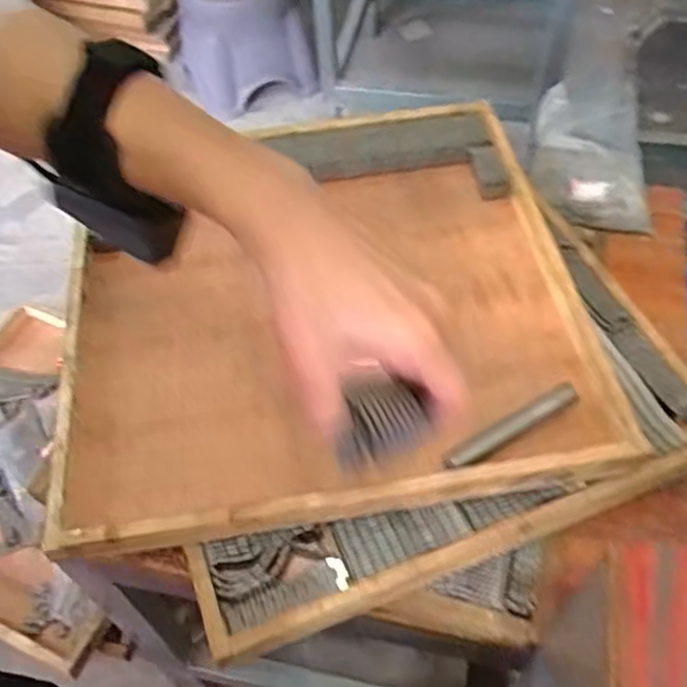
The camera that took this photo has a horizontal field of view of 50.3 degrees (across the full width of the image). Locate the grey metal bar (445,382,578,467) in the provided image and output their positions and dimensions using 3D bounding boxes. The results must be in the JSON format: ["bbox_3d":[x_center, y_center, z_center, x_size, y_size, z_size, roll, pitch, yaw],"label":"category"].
[{"bbox_3d":[0.119,0.058,0.517,0.111,0.014,0.013,-28,58,-15],"label":"grey metal bar"}]

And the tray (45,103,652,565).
[{"bbox_3d":[-0.023,-0.040,0.602,0.398,0.038,0.395,-10,54,-4],"label":"tray"}]

